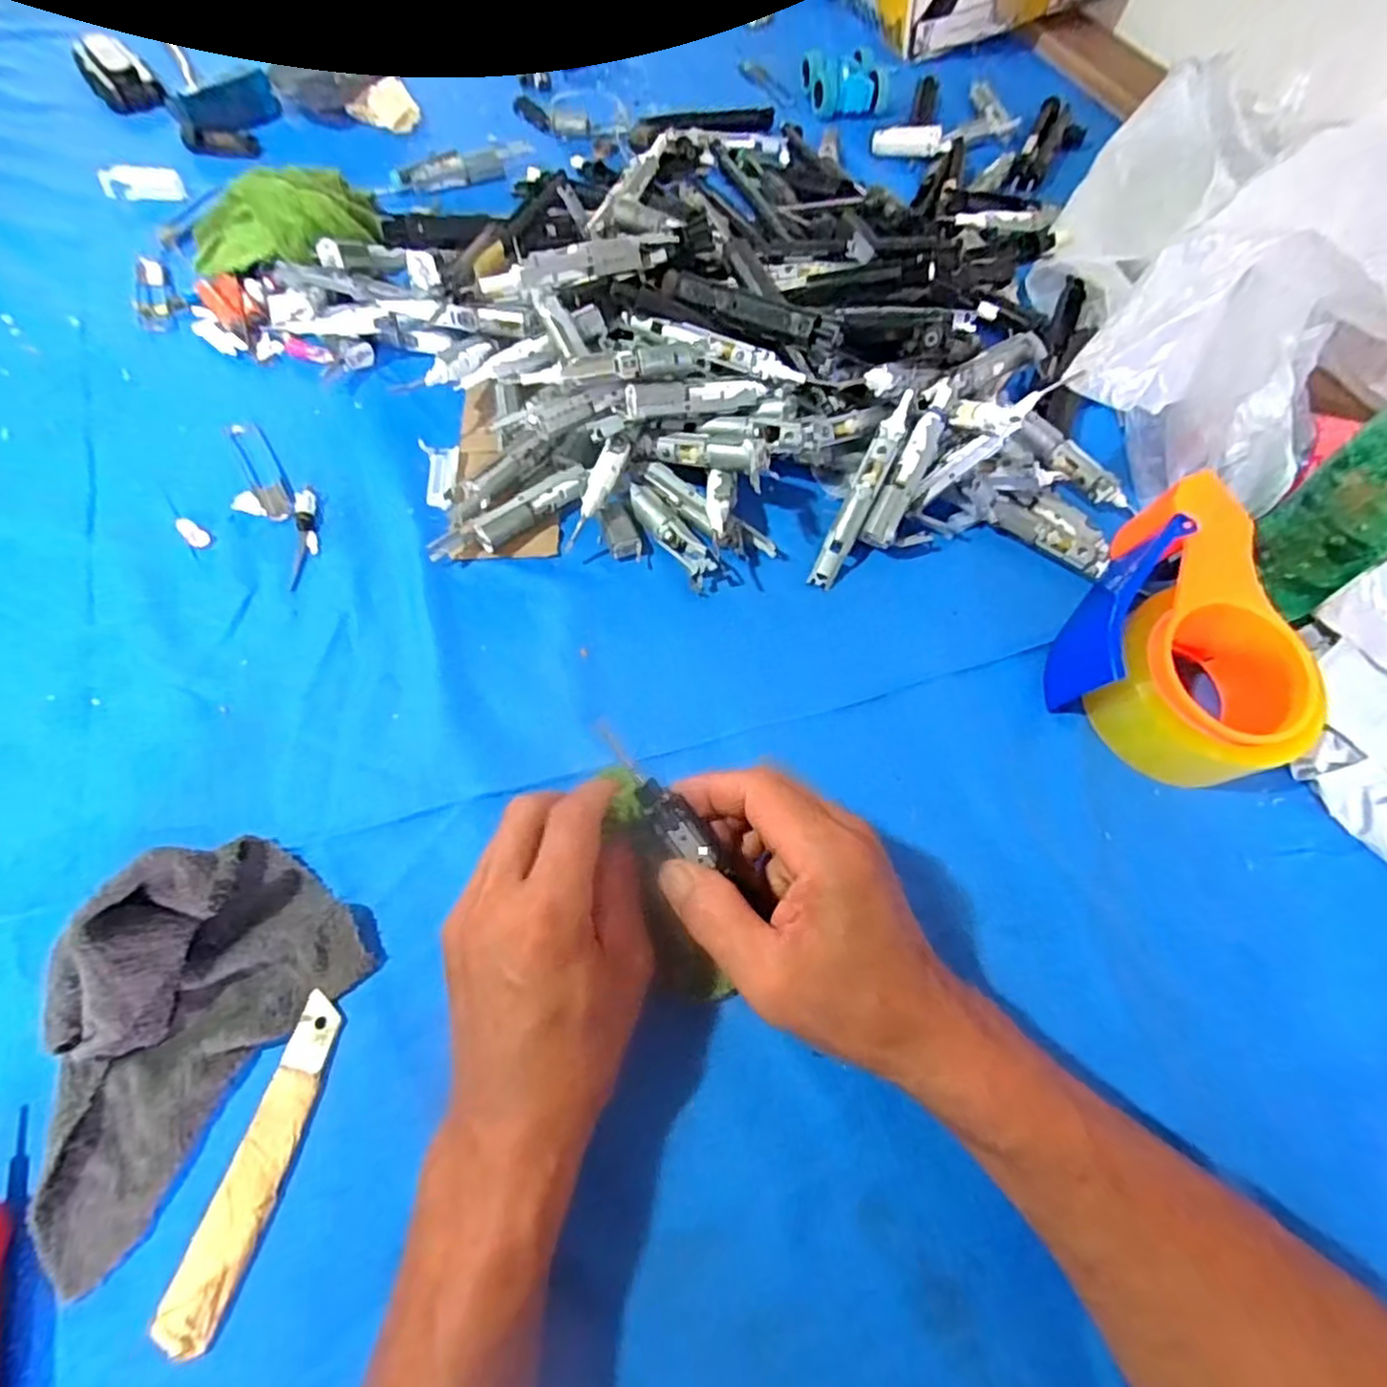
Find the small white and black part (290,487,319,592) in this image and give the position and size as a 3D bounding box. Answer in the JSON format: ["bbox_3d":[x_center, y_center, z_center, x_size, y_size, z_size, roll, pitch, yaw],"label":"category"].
[{"bbox_3d":[-0.241,-0.098,0.418,0.014,0.004,0.075,-8,63,-8],"label":"small white and black part"}]

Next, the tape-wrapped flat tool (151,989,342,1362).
[{"bbox_3d":[-0.175,0.188,0.274,0.023,0.006,0.119,13,62,3],"label":"tape-wrapped flat tool"}]

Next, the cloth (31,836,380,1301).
[{"bbox_3d":[-0.220,0.137,0.273,0.085,0.052,0.150,33,65,13],"label":"cloth"}]

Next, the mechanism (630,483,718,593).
[{"bbox_3d":[-0.014,-0.099,0.425,0.018,0.020,0.080,-31,69,-18],"label":"mechanism"}]

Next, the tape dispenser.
[{"bbox_3d":[0.283,-0.029,0.375,0.124,0.067,0.148,33,65,13],"label":"tape dispenser"}]

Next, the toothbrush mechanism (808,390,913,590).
[{"bbox_3d":[0.106,-0.127,0.424,0.016,0.010,0.129,26,92,11],"label":"toothbrush mechanism"}]

